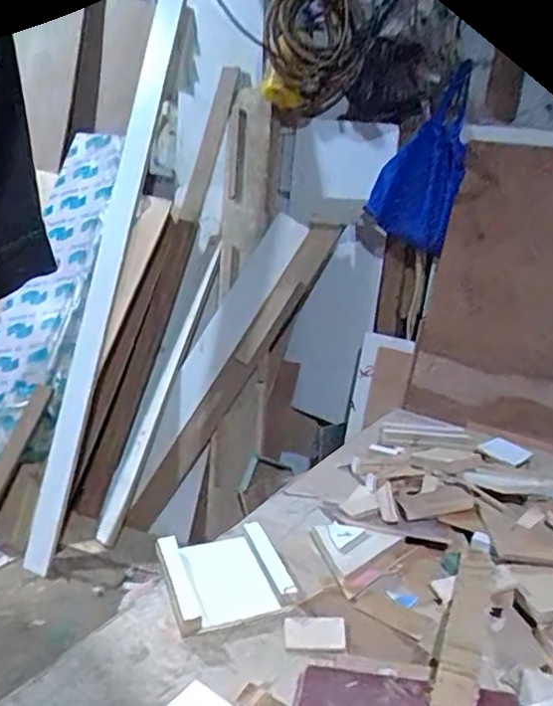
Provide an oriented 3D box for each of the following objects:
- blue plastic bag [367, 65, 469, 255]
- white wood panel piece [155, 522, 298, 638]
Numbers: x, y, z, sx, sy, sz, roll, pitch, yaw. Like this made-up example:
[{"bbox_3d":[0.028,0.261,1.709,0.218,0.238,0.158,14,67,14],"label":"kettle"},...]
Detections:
[{"bbox_3d":[0.386,-0.441,1.528,0.070,0.399,0.248,1,48,-37],"label":"blue plastic bag"},{"bbox_3d":[-0.061,0.258,0.735,0.134,0.035,0.134,-3,19,-25],"label":"white wood panel piece"}]

